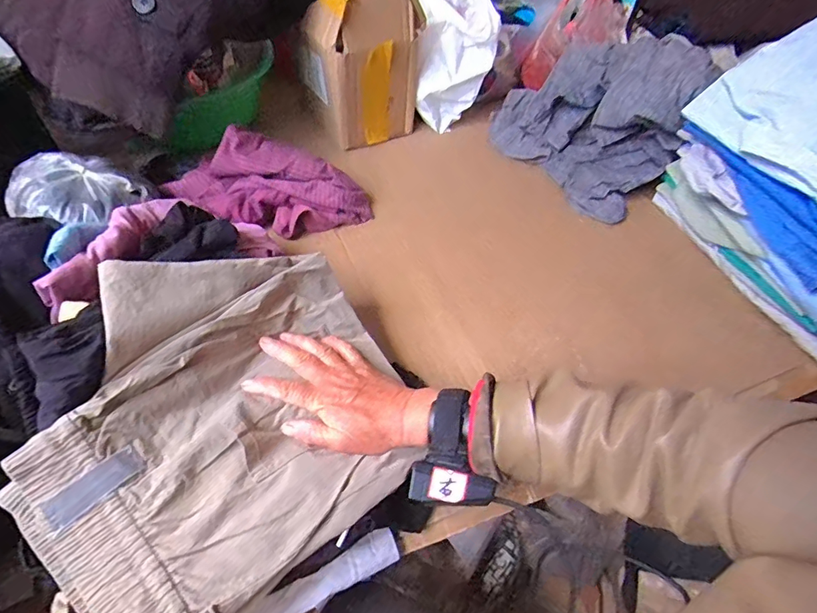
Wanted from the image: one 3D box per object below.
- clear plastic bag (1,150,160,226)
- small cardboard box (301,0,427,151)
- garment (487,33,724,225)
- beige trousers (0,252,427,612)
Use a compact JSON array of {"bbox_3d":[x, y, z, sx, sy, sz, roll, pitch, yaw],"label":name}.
[{"bbox_3d":[-0.403,-0.145,0.571,0.141,0.058,0.136,15,51,11],"label":"clear plastic bag"},{"bbox_3d":[-0.082,-0.404,0.790,0.169,0.222,0.151,-23,54,-19],"label":"small cardboard box"},{"bbox_3d":[0.293,-0.316,0.752,0.219,0.170,0.317,-23,54,-20],"label":"garment"},{"bbox_3d":[-0.145,0.079,0.390,0.300,0.077,0.264,-30,73,-29],"label":"beige trousers"}]

